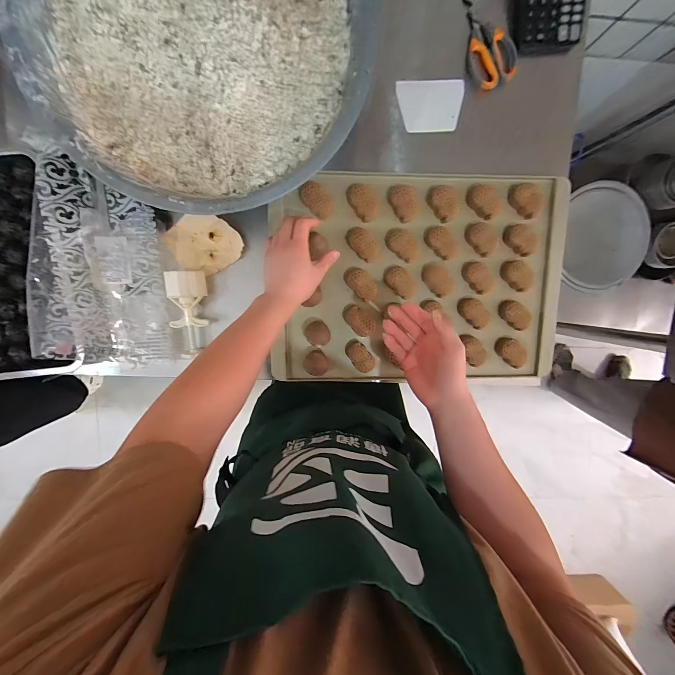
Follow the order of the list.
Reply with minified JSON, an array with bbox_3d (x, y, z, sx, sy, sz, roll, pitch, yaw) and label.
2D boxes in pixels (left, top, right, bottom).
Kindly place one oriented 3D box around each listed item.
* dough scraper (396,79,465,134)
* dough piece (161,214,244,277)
[{"bbox_3d":[0.177,-0.440,0.577,0.125,0.007,0.085,-6,104,-5],"label":"dough scraper"},{"bbox_3d":[-0.257,-0.182,0.584,0.129,0.035,0.117,-34,98,1],"label":"dough piece"}]

